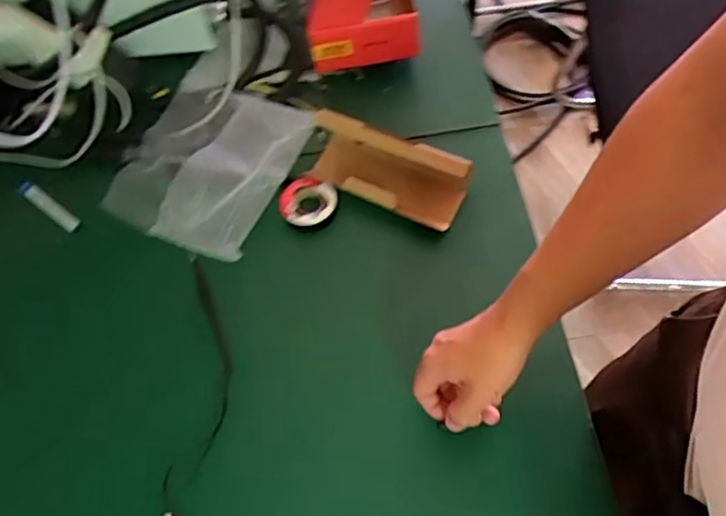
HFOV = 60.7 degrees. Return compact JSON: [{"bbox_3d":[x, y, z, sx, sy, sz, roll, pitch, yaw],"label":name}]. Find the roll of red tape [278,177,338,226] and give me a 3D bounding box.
[{"bbox_3d":[-0.061,-0.064,0.699,0.064,0.019,0.057,-10,63,-2],"label":"roll of red tape"}]

